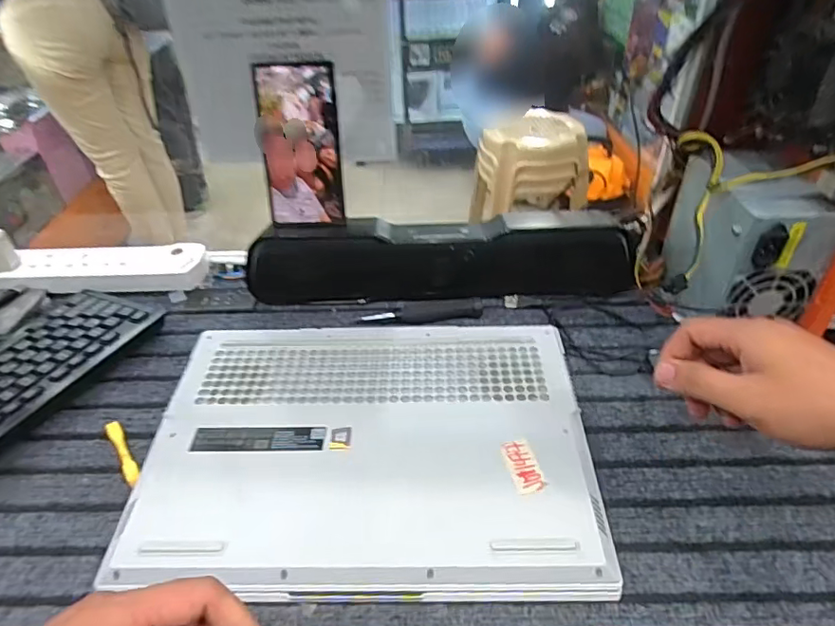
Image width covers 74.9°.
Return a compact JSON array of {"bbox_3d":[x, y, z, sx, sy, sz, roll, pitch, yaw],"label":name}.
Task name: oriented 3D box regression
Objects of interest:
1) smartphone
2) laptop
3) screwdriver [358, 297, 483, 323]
[{"bbox_3d":[-0.123,-0.176,0.579,0.080,0.162,0.011,-1,22,0],"label":"smartphone"},{"bbox_3d":[-0.038,0.104,0.459,0.348,0.032,0.253,-1,39,1],"label":"laptop"},{"bbox_3d":[0.006,0.000,0.593,0.127,0.017,0.029,-7,39,-6],"label":"screwdriver"}]

